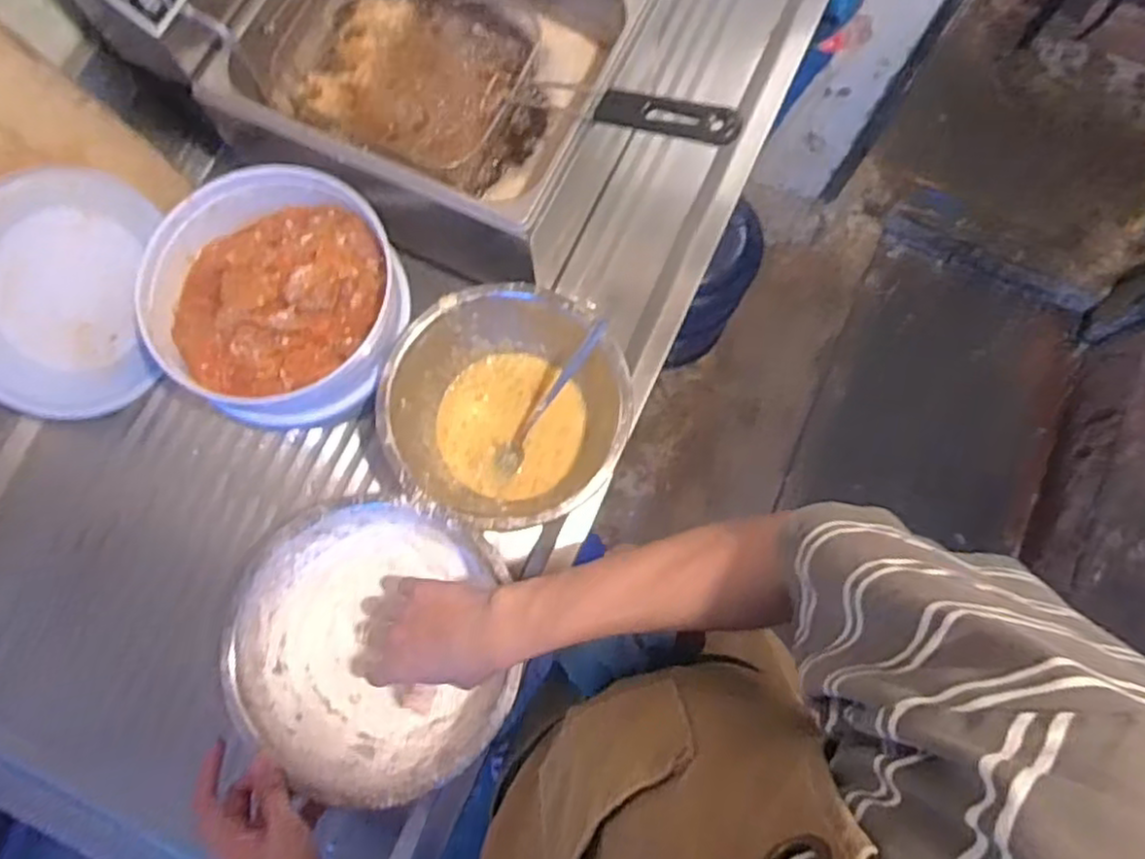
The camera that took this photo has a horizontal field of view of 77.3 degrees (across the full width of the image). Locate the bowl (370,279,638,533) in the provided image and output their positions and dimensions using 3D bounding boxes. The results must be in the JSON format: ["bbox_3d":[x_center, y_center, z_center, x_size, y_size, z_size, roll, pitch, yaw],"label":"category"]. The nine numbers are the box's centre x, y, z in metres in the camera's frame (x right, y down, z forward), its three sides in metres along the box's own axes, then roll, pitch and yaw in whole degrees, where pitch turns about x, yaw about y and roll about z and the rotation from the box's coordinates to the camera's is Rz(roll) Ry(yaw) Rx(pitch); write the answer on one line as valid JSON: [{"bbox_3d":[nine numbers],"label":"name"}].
[{"bbox_3d":[-0.057,-0.015,0.656,0.207,0.098,0.204,0,77,-1],"label":"bowl"}]

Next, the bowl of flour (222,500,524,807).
[{"bbox_3d":[-0.158,0.182,0.608,0.210,0.105,0.219,0,77,-1],"label":"bowl of flour"}]

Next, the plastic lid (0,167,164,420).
[{"bbox_3d":[-0.441,-0.112,0.613,0.022,0.173,0.205,13,108,22],"label":"plastic lid"}]

